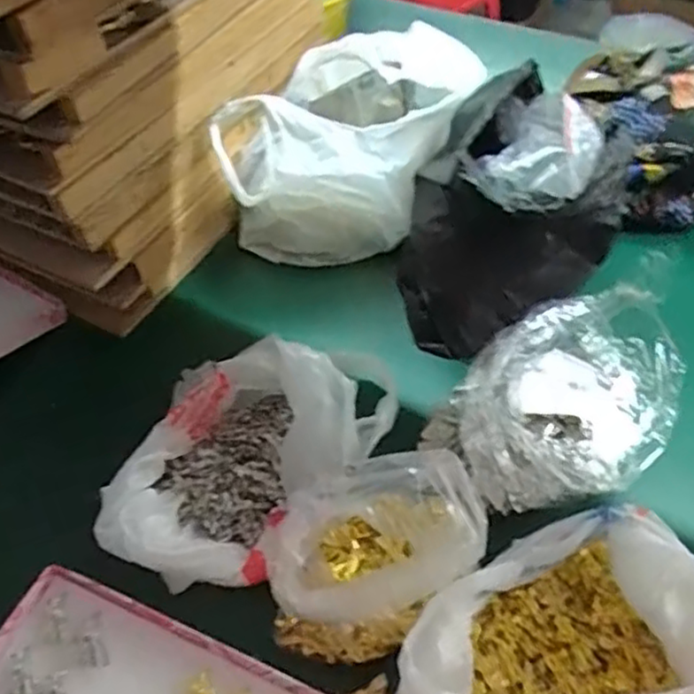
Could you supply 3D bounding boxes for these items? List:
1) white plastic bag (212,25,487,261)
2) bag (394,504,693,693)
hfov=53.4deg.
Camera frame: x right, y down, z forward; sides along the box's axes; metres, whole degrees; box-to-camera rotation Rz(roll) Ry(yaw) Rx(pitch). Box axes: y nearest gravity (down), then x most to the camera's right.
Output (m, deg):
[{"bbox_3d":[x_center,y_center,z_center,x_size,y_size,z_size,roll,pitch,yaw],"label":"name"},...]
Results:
[{"bbox_3d":[0.009,-0.205,0.703,0.161,0.172,0.261,25,57,22],"label":"white plastic bag"},{"bbox_3d":[0.137,0.199,0.427,0.205,0.055,0.152,-23,53,-14],"label":"bag"}]

